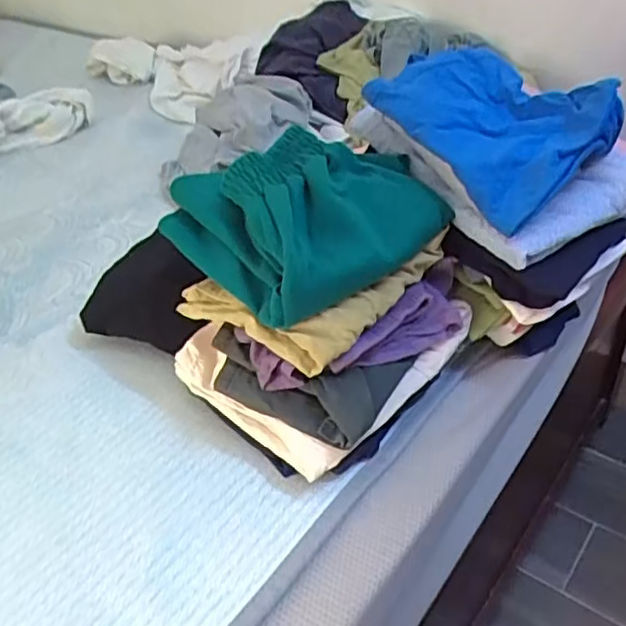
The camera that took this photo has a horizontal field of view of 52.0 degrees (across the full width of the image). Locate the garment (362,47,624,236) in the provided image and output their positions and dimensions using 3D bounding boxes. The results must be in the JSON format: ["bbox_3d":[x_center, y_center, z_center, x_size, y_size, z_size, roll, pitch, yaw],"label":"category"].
[{"bbox_3d":[0.154,-0.163,0.563,0.124,0.086,0.173,-27,42,-24],"label":"garment"}]

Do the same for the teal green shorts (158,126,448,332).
[{"bbox_3d":[-0.003,-0.091,0.537,0.197,0.080,0.159,-32,44,-29],"label":"teal green shorts"}]

